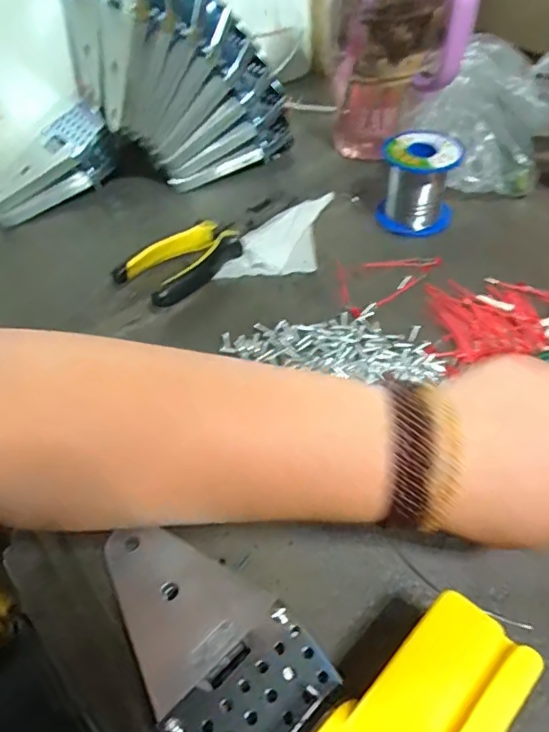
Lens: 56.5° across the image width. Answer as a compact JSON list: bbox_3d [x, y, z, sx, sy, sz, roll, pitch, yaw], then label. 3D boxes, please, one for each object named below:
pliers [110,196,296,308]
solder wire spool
[{"bbox_3d":[-0.043,-0.111,0.437,0.052,0.024,0.186,34,60,29],"label":"pliers"},{"bbox_3d":[0.123,-0.159,0.440,0.064,0.061,0.064,9,50,12],"label":"solder wire spool"}]

